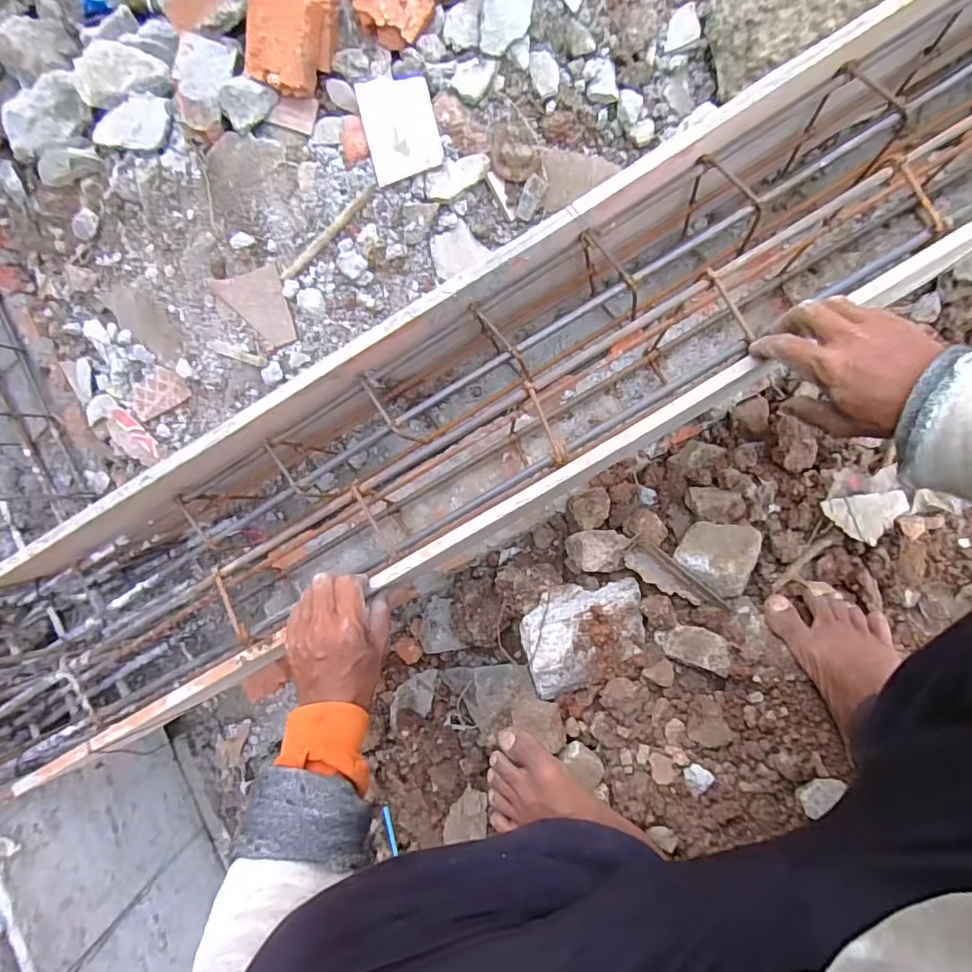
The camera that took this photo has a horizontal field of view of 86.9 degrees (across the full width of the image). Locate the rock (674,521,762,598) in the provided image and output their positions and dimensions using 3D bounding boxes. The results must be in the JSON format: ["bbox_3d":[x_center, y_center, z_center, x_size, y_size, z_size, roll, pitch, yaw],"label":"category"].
[{"bbox_3d":[0.269,0.074,0.588,0.075,0.055,0.081,0,87,9],"label":"rock"}]

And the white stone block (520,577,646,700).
[{"bbox_3d":[0.116,0.172,0.587,0.152,0.070,0.110,-19,85,8],"label":"white stone block"}]

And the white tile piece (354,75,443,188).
[{"bbox_3d":[-0.116,-0.488,0.697,0.098,0.004,0.122,-9,106,13],"label":"white tile piece"}]

